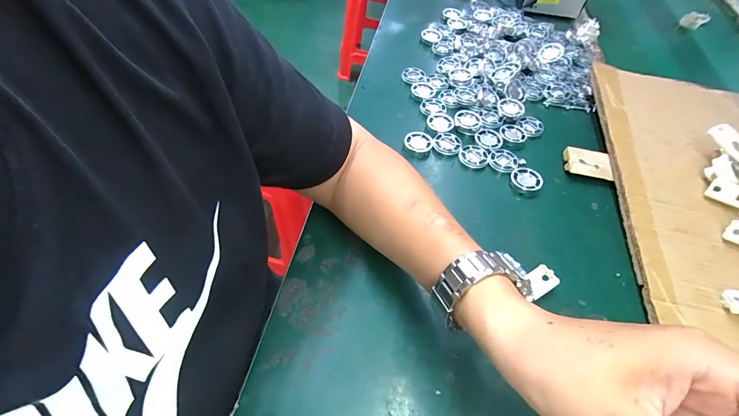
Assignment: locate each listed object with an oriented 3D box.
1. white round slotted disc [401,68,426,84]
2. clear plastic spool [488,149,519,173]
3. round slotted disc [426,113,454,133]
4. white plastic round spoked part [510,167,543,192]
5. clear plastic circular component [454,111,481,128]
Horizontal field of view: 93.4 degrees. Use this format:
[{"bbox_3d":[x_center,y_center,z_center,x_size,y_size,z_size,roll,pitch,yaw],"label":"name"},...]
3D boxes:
[{"bbox_3d":[0.073,-0.220,0.579,0.039,0.009,0.031,7,53,-1],"label":"white round slotted disc"},{"bbox_3d":[0.182,-0.063,0.476,0.036,0.011,0.035,3,54,-4],"label":"clear plastic spool"},{"bbox_3d":[0.103,-0.124,0.503,0.033,0.005,0.039,-19,58,-19],"label":"round slotted disc"},{"bbox_3d":[0.206,-0.037,0.458,0.039,0.013,0.033,36,58,19],"label":"white plastic round spoked part"},{"bbox_3d":[0.143,-0.130,0.508,0.036,0.008,0.044,27,55,13],"label":"clear plastic circular component"}]

